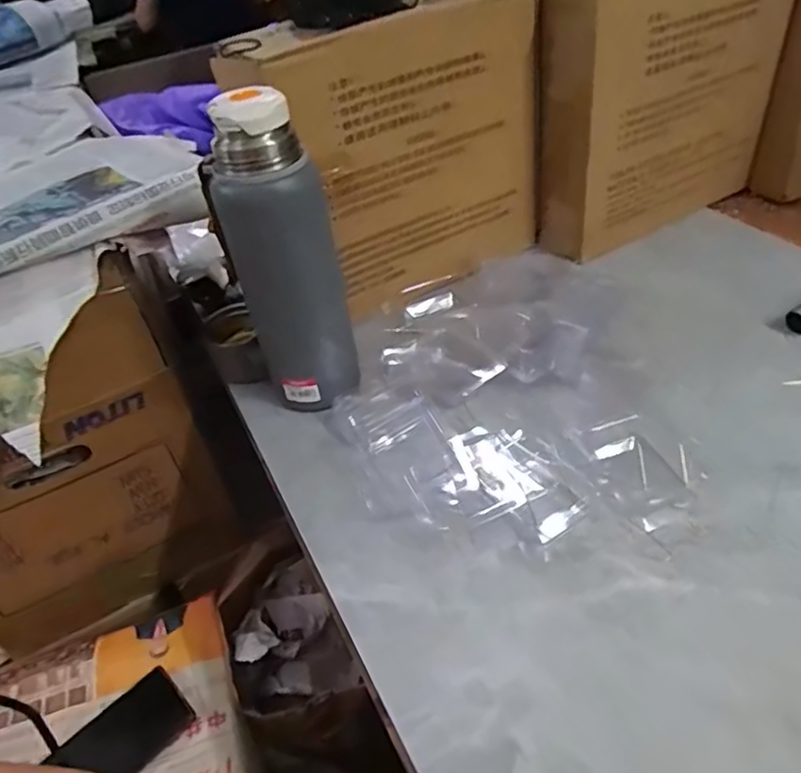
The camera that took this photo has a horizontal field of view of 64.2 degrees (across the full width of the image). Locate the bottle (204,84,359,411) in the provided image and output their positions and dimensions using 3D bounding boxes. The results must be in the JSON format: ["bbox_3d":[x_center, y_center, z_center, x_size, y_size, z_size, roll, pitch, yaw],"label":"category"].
[{"bbox_3d":[-0.097,-0.102,0.529,0.073,0.264,0.087,-23,43,-17],"label":"bottle"}]

